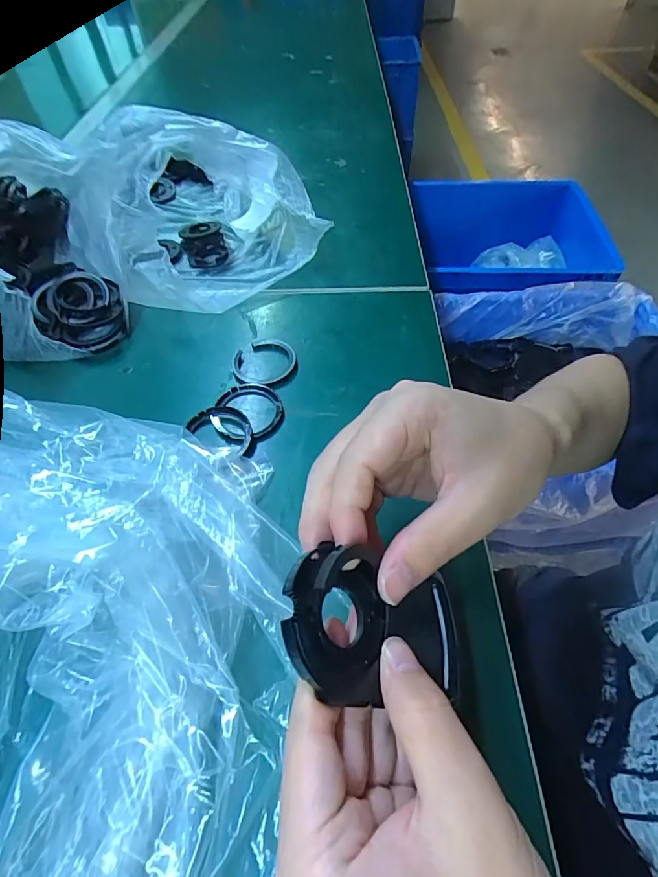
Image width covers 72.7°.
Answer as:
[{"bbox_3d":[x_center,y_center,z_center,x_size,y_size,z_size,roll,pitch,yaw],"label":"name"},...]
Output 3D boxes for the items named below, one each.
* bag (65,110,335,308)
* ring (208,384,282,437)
[{"bbox_3d":[-0.146,-0.227,0.421,0.246,0.088,0.184,39,62,24],"label":"bag"},{"bbox_3d":[-0.060,-0.021,0.325,0.051,0.006,0.050,0,54,0],"label":"ring"}]

